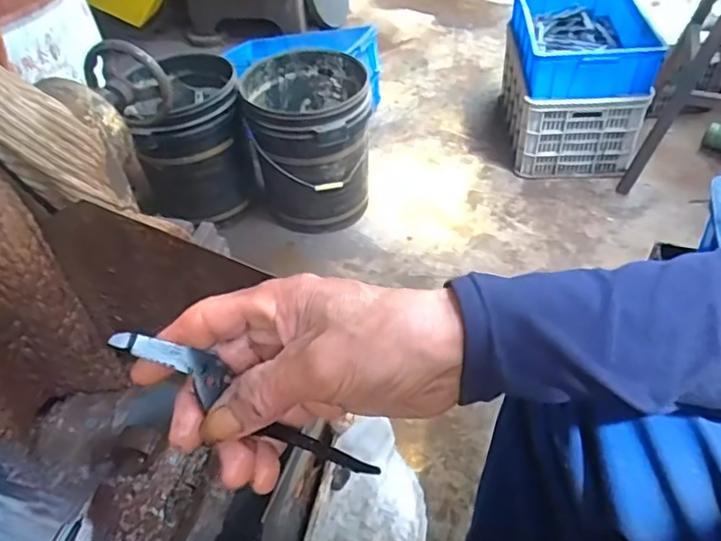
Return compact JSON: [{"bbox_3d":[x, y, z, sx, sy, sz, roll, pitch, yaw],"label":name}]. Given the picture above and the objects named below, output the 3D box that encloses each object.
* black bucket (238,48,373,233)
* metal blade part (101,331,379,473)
[{"bbox_3d":[-0.141,-0.356,1.759,0.346,0.417,0.388,-11,46,-6],"label":"black bucket"},{"bbox_3d":[-0.051,0.068,0.295,0.150,0.005,0.020,35,46,-17],"label":"metal blade part"}]

